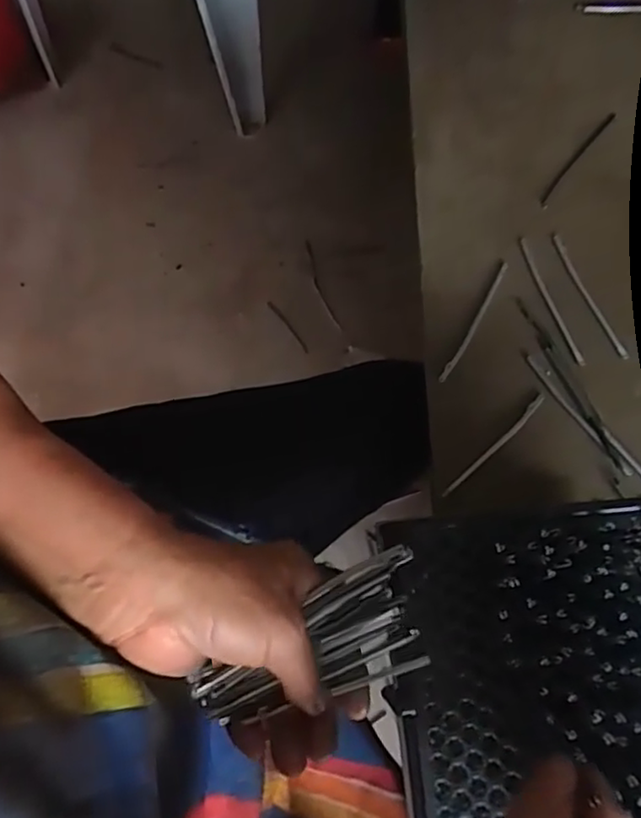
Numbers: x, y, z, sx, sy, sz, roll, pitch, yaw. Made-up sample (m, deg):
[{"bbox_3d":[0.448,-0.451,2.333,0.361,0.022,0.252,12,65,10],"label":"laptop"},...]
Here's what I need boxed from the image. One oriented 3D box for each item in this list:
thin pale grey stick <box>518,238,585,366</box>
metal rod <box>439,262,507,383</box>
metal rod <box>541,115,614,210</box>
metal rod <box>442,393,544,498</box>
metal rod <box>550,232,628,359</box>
[{"bbox_3d":[0.172,-0.082,0.488,0.007,0.004,0.106,-20,76,-4],"label":"thin pale grey stick"},{"bbox_3d":[0.115,-0.065,0.484,0.007,0.004,0.104,29,78,8],"label":"metal rod"},{"bbox_3d":[0.207,-0.200,0.529,0.007,0.007,0.110,37,79,10],"label":"metal rod"},{"bbox_3d":[0.124,0.025,0.461,0.102,0.004,0.007,-43,79,-10],"label":"metal rod"},{"bbox_3d":[0.201,-0.086,0.492,0.009,0.009,0.110,-21,76,-5],"label":"metal rod"}]

